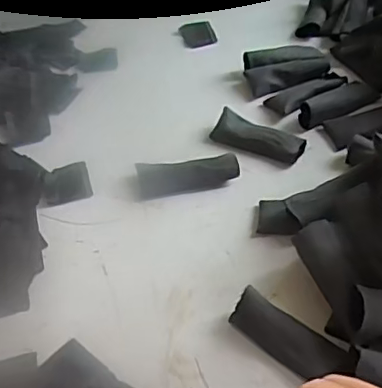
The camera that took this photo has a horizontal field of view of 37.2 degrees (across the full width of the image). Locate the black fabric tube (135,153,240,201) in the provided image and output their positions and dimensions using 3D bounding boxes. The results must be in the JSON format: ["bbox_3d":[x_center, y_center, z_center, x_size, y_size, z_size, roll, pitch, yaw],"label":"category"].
[{"bbox_3d":[-0.003,-0.020,0.601,0.105,0.021,0.035,-8,46,-2],"label":"black fabric tube"}]

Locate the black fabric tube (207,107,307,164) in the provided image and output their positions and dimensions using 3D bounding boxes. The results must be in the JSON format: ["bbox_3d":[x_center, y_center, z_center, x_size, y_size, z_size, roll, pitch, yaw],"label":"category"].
[{"bbox_3d":[0.074,-0.063,0.638,0.102,0.014,0.043,24,53,25],"label":"black fabric tube"}]

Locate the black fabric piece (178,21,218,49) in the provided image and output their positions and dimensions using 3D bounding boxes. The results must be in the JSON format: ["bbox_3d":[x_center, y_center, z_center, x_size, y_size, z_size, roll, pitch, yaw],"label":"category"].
[{"bbox_3d":[0.010,-0.230,0.813,0.048,0.004,0.060,-15,47,-9],"label":"black fabric piece"}]

